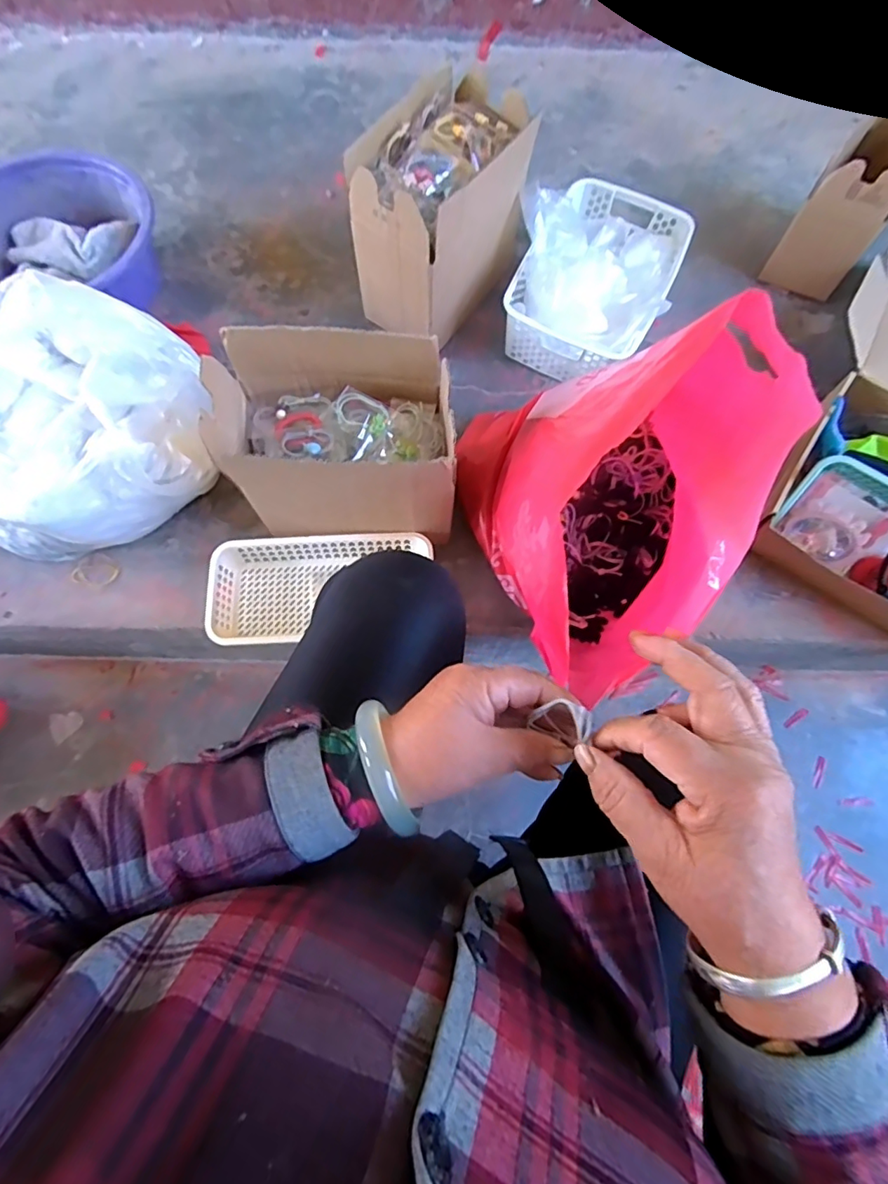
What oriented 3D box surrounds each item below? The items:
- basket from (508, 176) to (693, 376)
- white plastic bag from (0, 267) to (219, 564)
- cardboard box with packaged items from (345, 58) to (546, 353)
[{"bbox_3d":[0.213,-0.454,0.771,0.216,0.130,0.304,21,72,7],"label":"basket"},{"bbox_3d":[-0.436,-0.193,0.640,0.289,0.190,0.250,-17,72,-7],"label":"white plastic bag"},{"bbox_3d":[-0.002,-0.500,0.733,0.146,0.216,0.238,33,74,10],"label":"cardboard box with packaged items"}]

